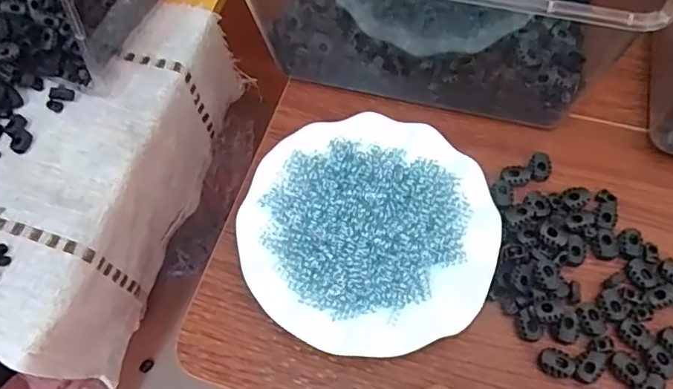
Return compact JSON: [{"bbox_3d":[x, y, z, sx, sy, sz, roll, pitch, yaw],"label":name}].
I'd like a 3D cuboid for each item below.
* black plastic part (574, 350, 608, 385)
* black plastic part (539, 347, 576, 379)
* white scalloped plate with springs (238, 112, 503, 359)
[{"bbox_3d":[0.170,0.114,0.350,0.015,0.006,0.024,38,72,19],"label":"black plastic part"},{"bbox_3d":[0.147,0.113,0.351,0.022,0.009,0.017,17,67,12],"label":"black plastic part"},{"bbox_3d":[0.023,0.027,0.391,0.177,0.029,0.178,-2,64,3],"label":"white scalloped plate with springs"}]

